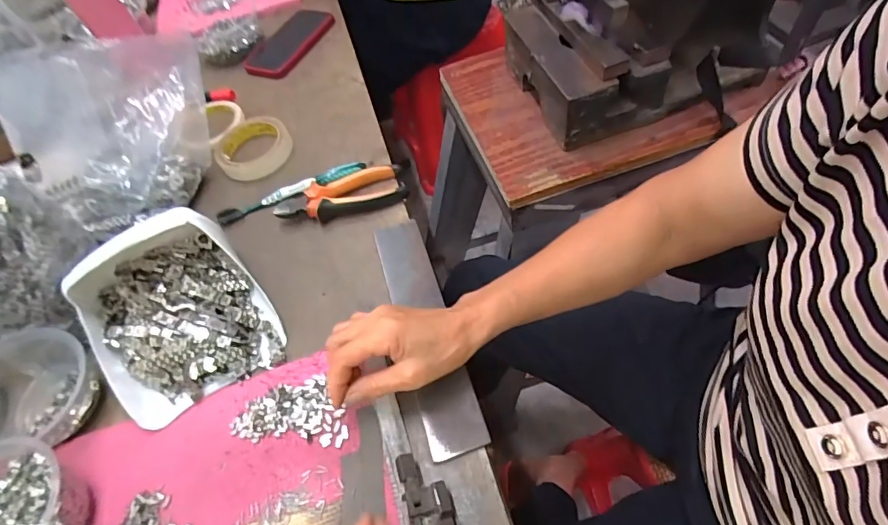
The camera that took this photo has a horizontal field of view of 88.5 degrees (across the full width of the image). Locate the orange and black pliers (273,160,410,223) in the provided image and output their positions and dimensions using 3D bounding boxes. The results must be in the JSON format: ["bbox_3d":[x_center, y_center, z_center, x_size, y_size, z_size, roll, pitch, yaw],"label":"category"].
[{"bbox_3d":[-0.117,-0.078,0.535,0.154,0.029,0.053,-13,56,3],"label":"orange and black pliers"}]

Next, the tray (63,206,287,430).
[{"bbox_3d":[-0.266,0.040,0.439,0.153,0.078,0.190,-37,58,-14],"label":"tray"}]

